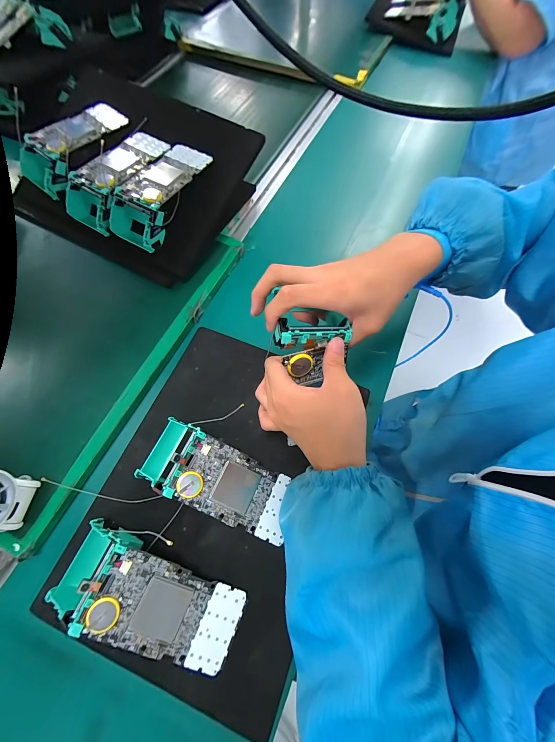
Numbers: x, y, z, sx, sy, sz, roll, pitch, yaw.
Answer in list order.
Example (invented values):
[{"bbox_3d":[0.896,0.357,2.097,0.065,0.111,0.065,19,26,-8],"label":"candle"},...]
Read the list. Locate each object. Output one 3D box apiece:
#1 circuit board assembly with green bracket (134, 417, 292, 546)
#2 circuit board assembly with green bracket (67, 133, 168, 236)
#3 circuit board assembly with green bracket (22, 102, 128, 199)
[{"bbox_3d":[-0.062,0.114,0.297,0.161,0.048,0.074,22,70,8],"label":"circuit board assembly with green bracket"},{"bbox_3d":[-0.232,-0.282,0.418,0.076,0.062,0.160,31,71,11],"label":"circuit board assembly with green bracket"},{"bbox_3d":[-0.308,-0.347,0.435,0.169,0.047,0.074,-42,74,-15],"label":"circuit board assembly with green bracket"}]

